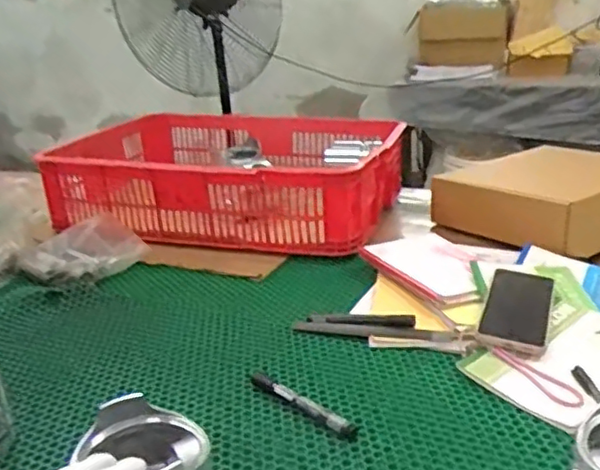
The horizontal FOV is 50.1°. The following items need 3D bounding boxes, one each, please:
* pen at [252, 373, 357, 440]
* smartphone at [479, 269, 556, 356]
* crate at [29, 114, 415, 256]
[{"bbox_3d":[0.000,0.173,0.669,0.146,0.013,0.018,18,32,41],"label":"pen"},{"bbox_3d":[0.268,0.087,0.785,0.074,0.012,0.185,17,30,17],"label":"smartphone"},{"bbox_3d":[-0.130,-0.112,1.226,0.645,0.152,0.436,2,24,15],"label":"crate"}]

